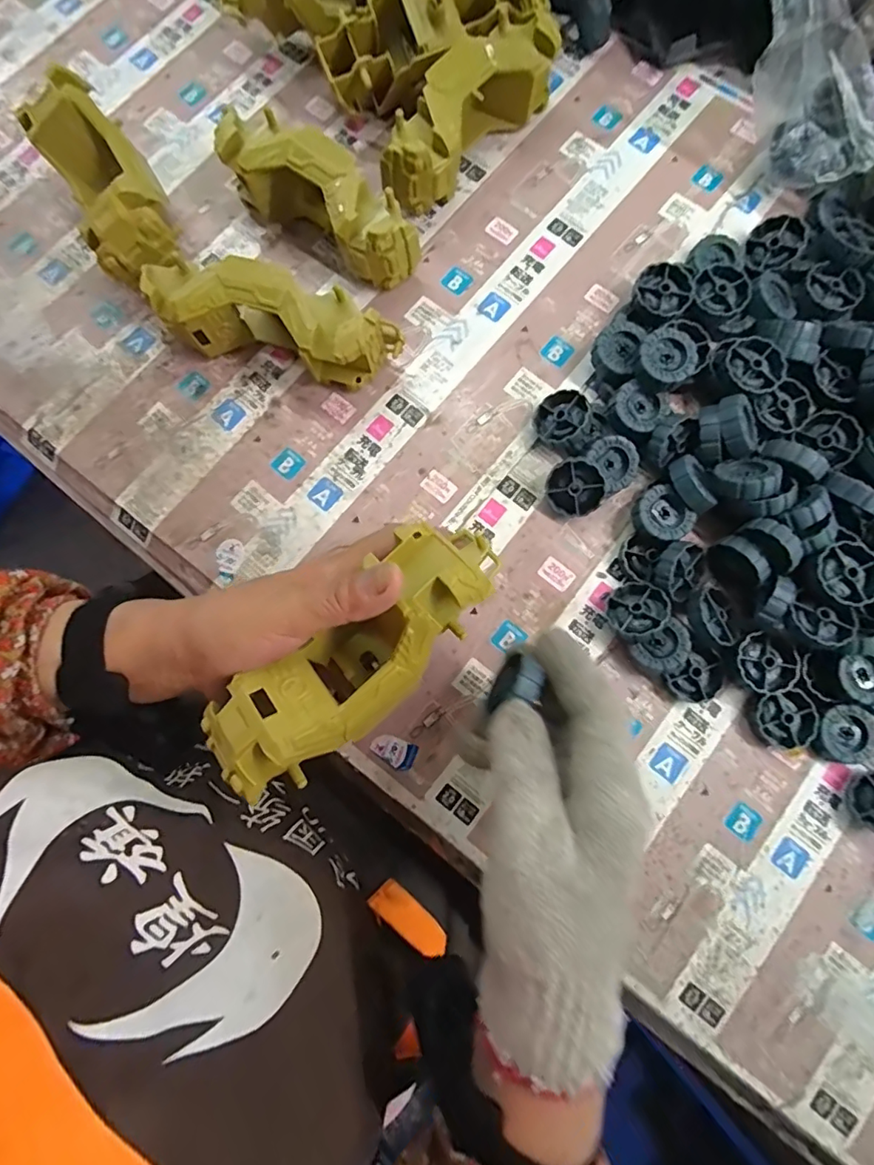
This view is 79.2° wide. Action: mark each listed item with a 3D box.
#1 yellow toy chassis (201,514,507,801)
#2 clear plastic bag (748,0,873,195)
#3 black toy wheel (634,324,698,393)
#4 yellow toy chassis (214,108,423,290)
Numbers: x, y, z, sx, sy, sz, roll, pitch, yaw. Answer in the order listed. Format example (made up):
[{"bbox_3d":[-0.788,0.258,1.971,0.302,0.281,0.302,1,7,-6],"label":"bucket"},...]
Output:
[{"bbox_3d":[-0.037,0.036,0.271,0.167,0.055,0.059,-41,81,-8],"label":"yellow toy chassis"},{"bbox_3d":[0.261,-0.330,0.362,0.057,0.101,0.120,-38,83,-5],"label":"clear plastic bag"},{"bbox_3d":[0.152,-0.148,0.350,0.035,0.016,0.036,0,82,1],"label":"black toy wheel"},{"bbox_3d":[-0.084,-0.272,0.384,0.159,0.064,0.049,38,83,5],"label":"yellow toy chassis"}]

